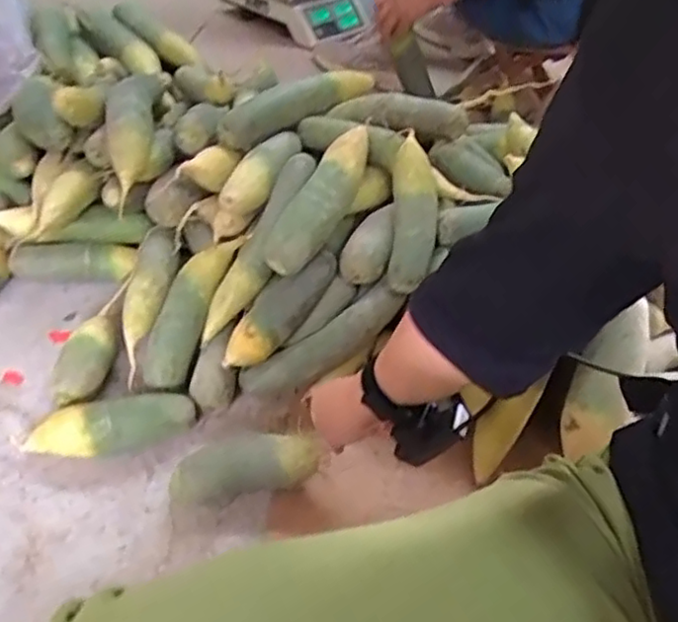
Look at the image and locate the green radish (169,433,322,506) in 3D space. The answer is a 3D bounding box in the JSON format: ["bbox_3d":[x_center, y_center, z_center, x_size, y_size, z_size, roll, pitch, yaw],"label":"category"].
[{"bbox_3d":[-0.099,0.173,0.731,0.157,0.058,0.055,-12,46,-9],"label":"green radish"}]

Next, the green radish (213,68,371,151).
[{"bbox_3d":[-0.052,-0.290,0.941,0.265,0.055,0.047,-24,53,-30],"label":"green radish"}]

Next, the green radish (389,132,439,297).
[{"bbox_3d":[0.094,-0.121,0.818,0.056,0.053,0.194,5,78,-3],"label":"green radish"}]

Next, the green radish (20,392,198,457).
[{"bbox_3d":[-0.253,0.133,0.754,0.179,0.059,0.051,-9,46,-17],"label":"green radish"}]

